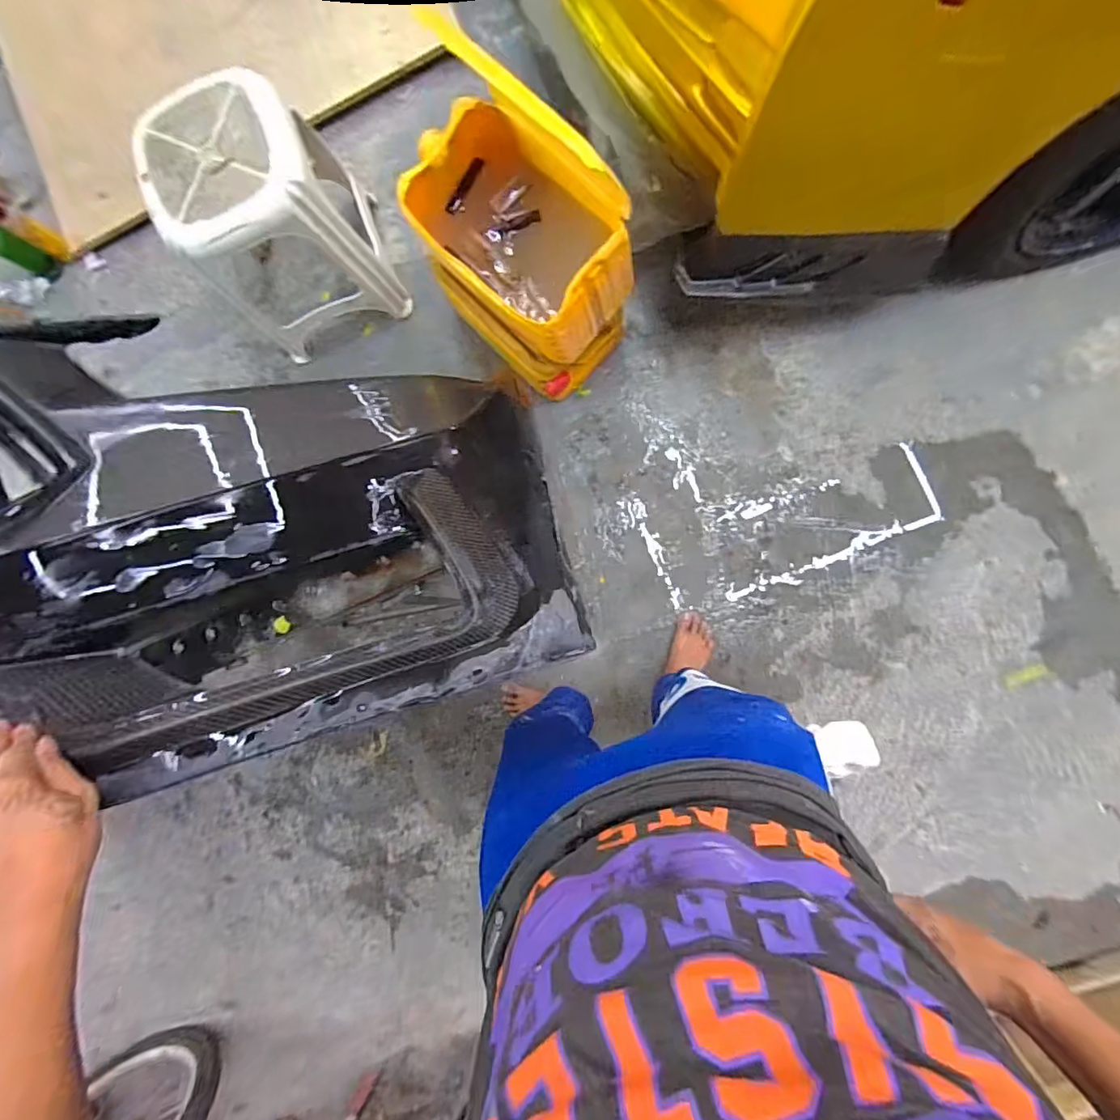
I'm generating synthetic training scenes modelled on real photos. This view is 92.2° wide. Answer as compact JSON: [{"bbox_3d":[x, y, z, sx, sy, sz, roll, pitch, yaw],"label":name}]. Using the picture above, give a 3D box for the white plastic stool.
[{"bbox_3d":[-0.615,-0.735,1.198,0.343,0.430,0.325,-17,88,7],"label":"white plastic stool"}]

